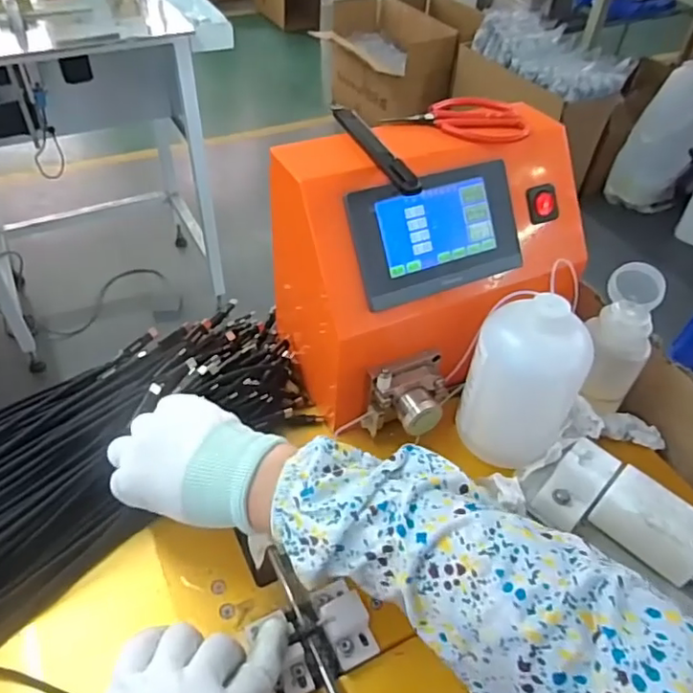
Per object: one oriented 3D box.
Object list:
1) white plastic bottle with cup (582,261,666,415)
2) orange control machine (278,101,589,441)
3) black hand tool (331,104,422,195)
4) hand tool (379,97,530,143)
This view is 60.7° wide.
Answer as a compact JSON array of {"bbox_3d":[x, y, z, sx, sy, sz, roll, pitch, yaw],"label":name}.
[{"bbox_3d":[0.232,-0.007,0.512,0.054,0.098,0.083,19,47,14],"label":"white plastic bottle with cup"},{"bbox_3d":[0.070,-0.062,0.485,0.250,0.186,0.174,-21,51,-23],"label":"orange control machine"},{"bbox_3d":[0.019,-0.144,0.427,0.014,0.011,0.122,-15,49,-19],"label":"black hand tool"},{"bbox_3d":[0.087,-0.186,0.481,0.109,0.012,0.054,3,45,-2],"label":"hand tool"}]

